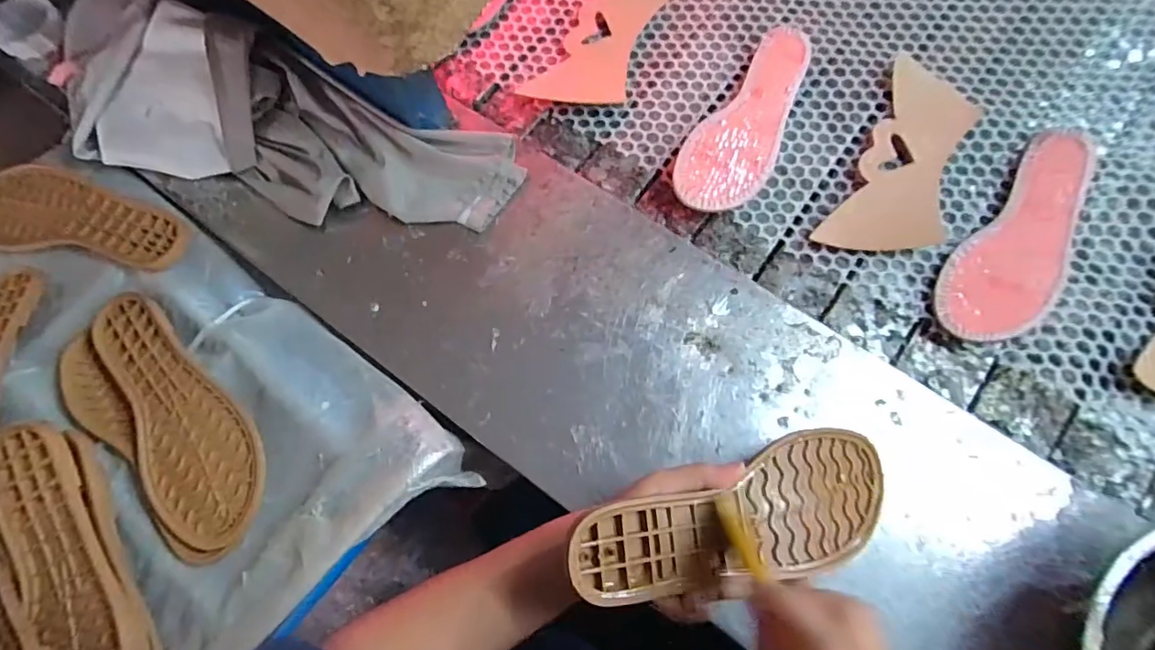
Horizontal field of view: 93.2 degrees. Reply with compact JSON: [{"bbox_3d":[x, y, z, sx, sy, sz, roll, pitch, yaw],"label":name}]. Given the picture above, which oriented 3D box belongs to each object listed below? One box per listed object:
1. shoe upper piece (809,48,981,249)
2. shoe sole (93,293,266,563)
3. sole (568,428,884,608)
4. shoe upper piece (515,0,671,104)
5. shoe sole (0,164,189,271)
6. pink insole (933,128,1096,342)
[{"bbox_3d":[0.312,-0.158,0.504,0.093,0.027,0.226,27,77,12],"label":"shoe upper piece"},{"bbox_3d":[-0.332,0.071,0.435,0.093,0.012,0.237,-44,75,-9],"label":"shoe sole"},{"bbox_3d":[0.109,0.127,0.353,0.228,0.017,0.079,-9,68,-19],"label":"sole"},{"bbox_3d":[0.031,-0.312,0.569,0.097,0.028,0.199,26,76,12],"label":"shoe upper piece"},{"bbox_3d":[-0.466,-0.103,0.505,0.234,0.012,0.084,9,74,7],"label":"shoe sole"},{"bbox_3d":[0.396,-0.080,0.476,0.083,0.012,0.240,39,79,14],"label":"pink insole"}]

